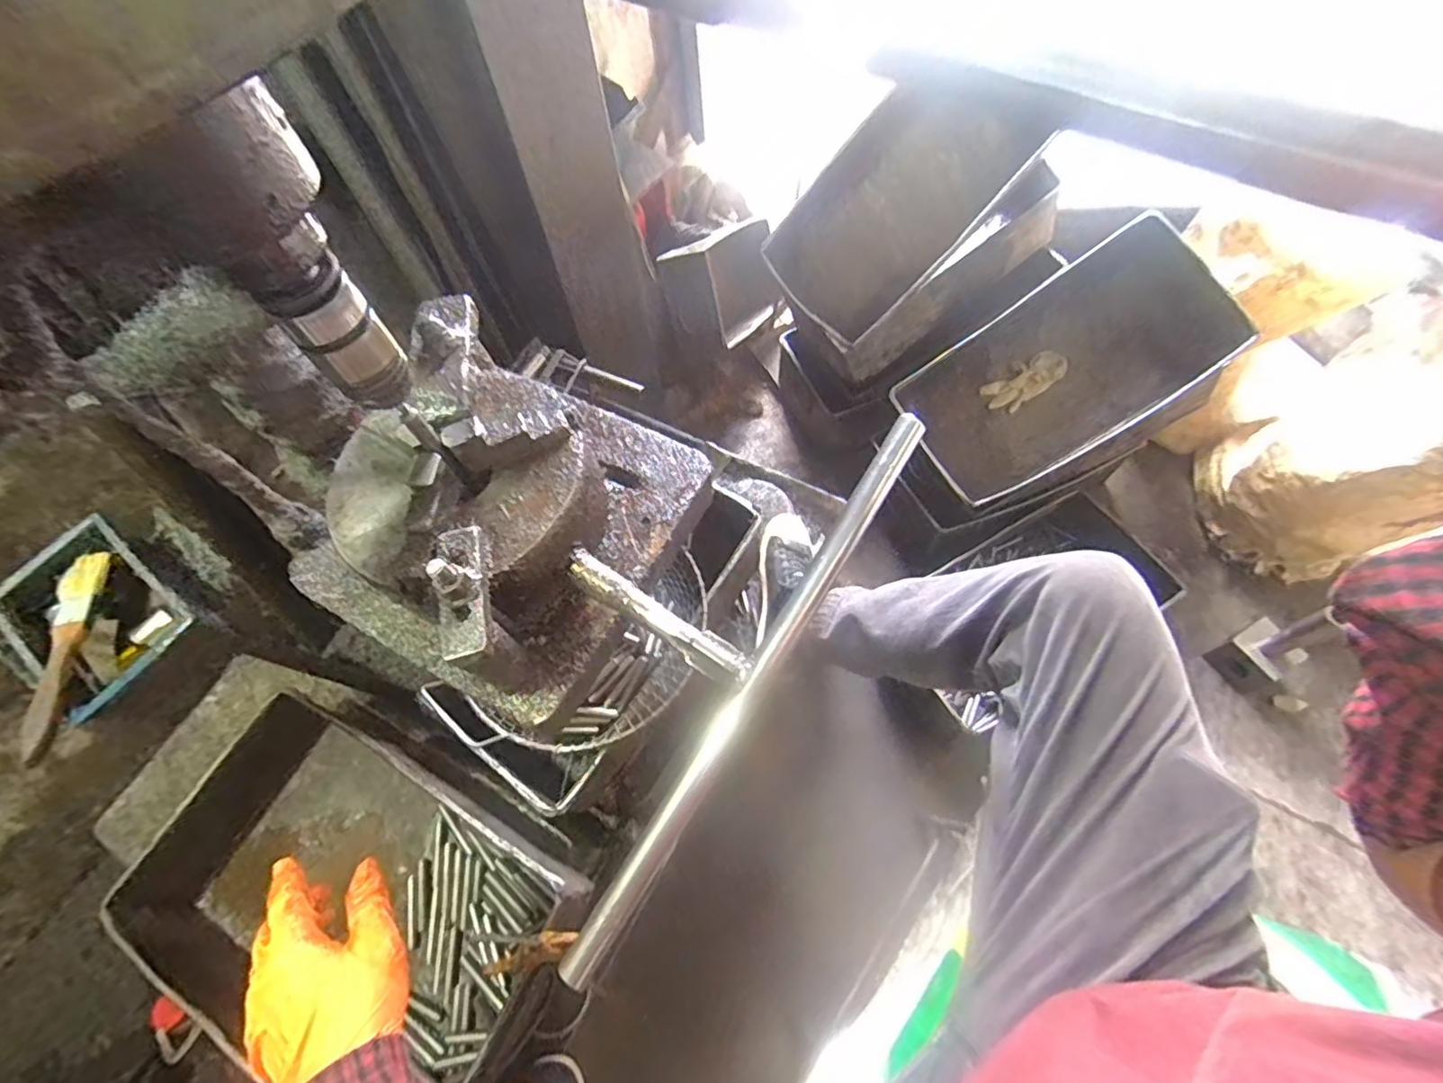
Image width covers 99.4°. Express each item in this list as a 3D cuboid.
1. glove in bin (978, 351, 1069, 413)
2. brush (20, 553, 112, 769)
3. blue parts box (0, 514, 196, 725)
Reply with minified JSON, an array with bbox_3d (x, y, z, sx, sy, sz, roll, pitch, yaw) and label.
[{"bbox_3d":[0.675,-0.354,1.358,0.178,0.045,0.079,-31,62,17],"label":"glove in bin"},{"bbox_3d":[-0.480,0.079,0.443,0.029,0.015,0.159,-14,63,-4],"label":"brush"},{"bbox_3d":[-0.467,0.062,0.469,0.149,0.053,0.098,33,69,18],"label":"blue parts box"}]

